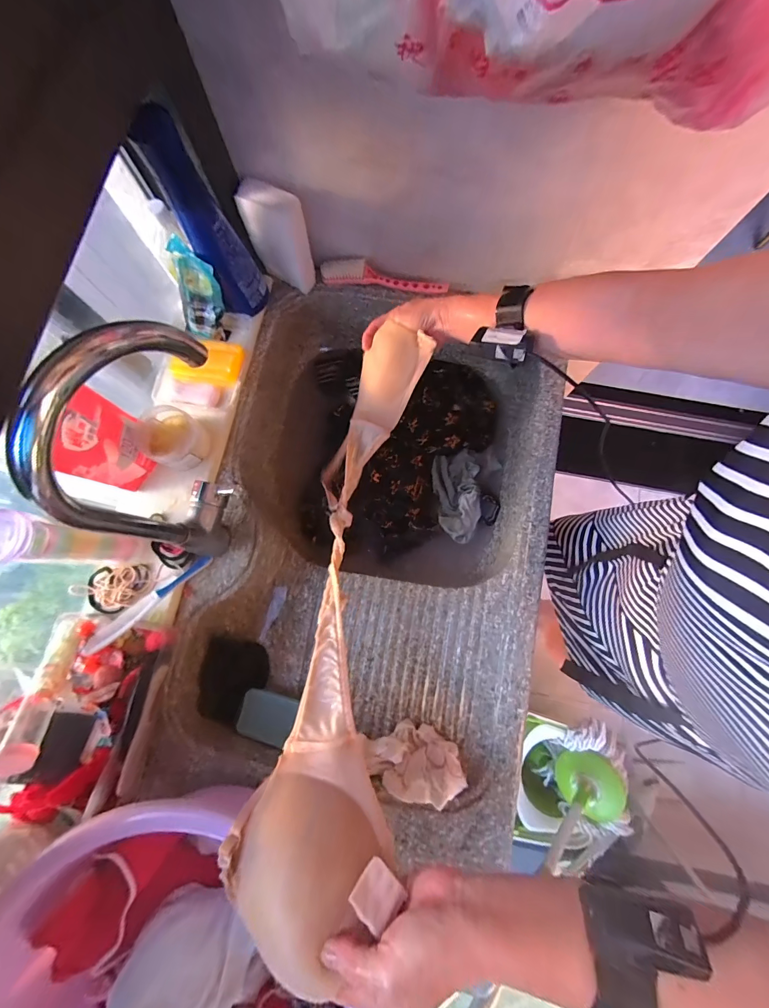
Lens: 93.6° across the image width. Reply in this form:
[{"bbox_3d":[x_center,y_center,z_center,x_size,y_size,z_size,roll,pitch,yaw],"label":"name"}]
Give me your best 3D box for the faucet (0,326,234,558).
[{"bbox_3d":[-0.228,-0.052,0.387,0.053,0.300,0.191,19,80,4],"label":"faucet"}]

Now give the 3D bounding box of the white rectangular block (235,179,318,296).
[{"bbox_3d":[-0.163,-0.416,0.569,0.094,0.139,0.043,29,80,6],"label":"white rectangular block"}]

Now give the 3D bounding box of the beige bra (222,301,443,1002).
[{"bbox_3d":[-0.038,0.078,0.459,0.141,0.155,0.661,8,66,2],"label":"beige bra"}]

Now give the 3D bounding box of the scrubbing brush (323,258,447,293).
[{"bbox_3d":[-0.002,-0.391,0.622,0.218,0.024,0.039,7,79,2],"label":"scrubbing brush"}]

